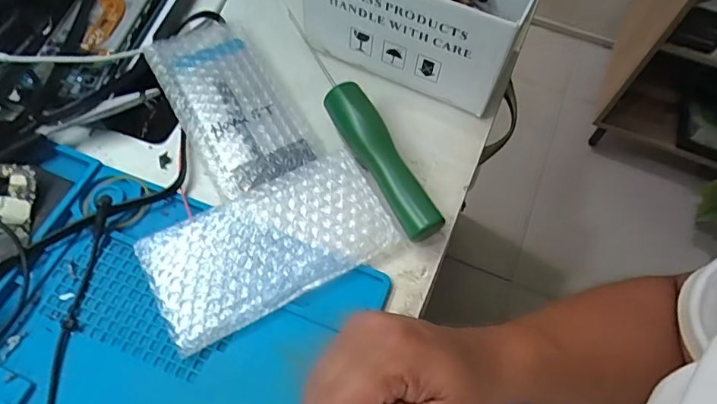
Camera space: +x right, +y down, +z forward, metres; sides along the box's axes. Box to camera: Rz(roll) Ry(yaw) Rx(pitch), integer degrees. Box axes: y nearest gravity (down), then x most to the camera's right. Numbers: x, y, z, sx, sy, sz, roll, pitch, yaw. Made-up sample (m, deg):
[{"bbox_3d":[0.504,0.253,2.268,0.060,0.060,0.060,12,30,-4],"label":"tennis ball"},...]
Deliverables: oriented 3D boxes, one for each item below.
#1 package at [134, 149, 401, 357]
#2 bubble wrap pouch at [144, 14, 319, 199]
[{"bbox_3d":[-0.062,0.029,0.355,0.169,0.017,0.090,-29,67,-16],"label":"package"},{"bbox_3d":[-0.115,-0.092,0.410,0.085,0.013,0.190,-28,67,-16],"label":"bubble wrap pouch"}]

